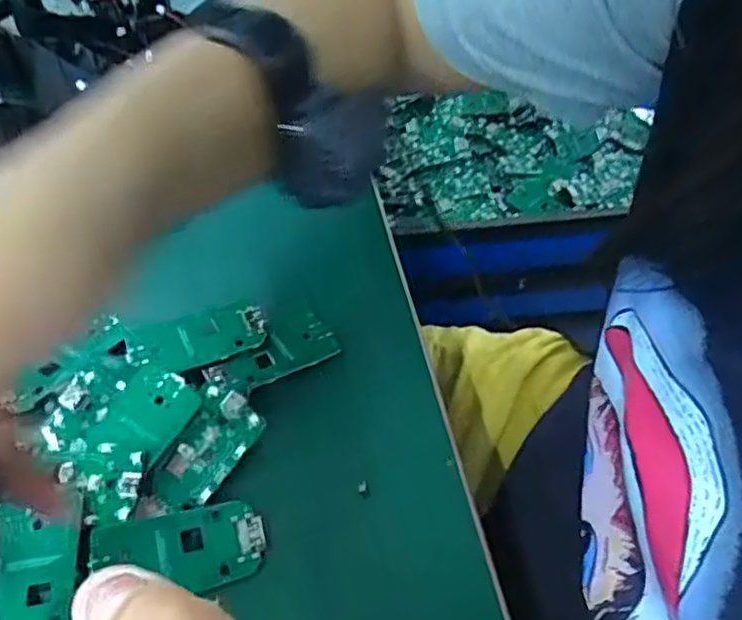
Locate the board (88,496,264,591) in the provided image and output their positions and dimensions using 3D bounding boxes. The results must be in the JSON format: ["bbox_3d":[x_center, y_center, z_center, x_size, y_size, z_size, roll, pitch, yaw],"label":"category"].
[{"bbox_3d":[-0.073,0.092,0.254,0.062,0.004,0.030,-8,66,-16],"label":"board"}]

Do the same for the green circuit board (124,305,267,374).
[{"bbox_3d":[-0.080,0.013,0.308,0.061,0.005,0.029,-18,57,-26],"label":"green circuit board"}]

